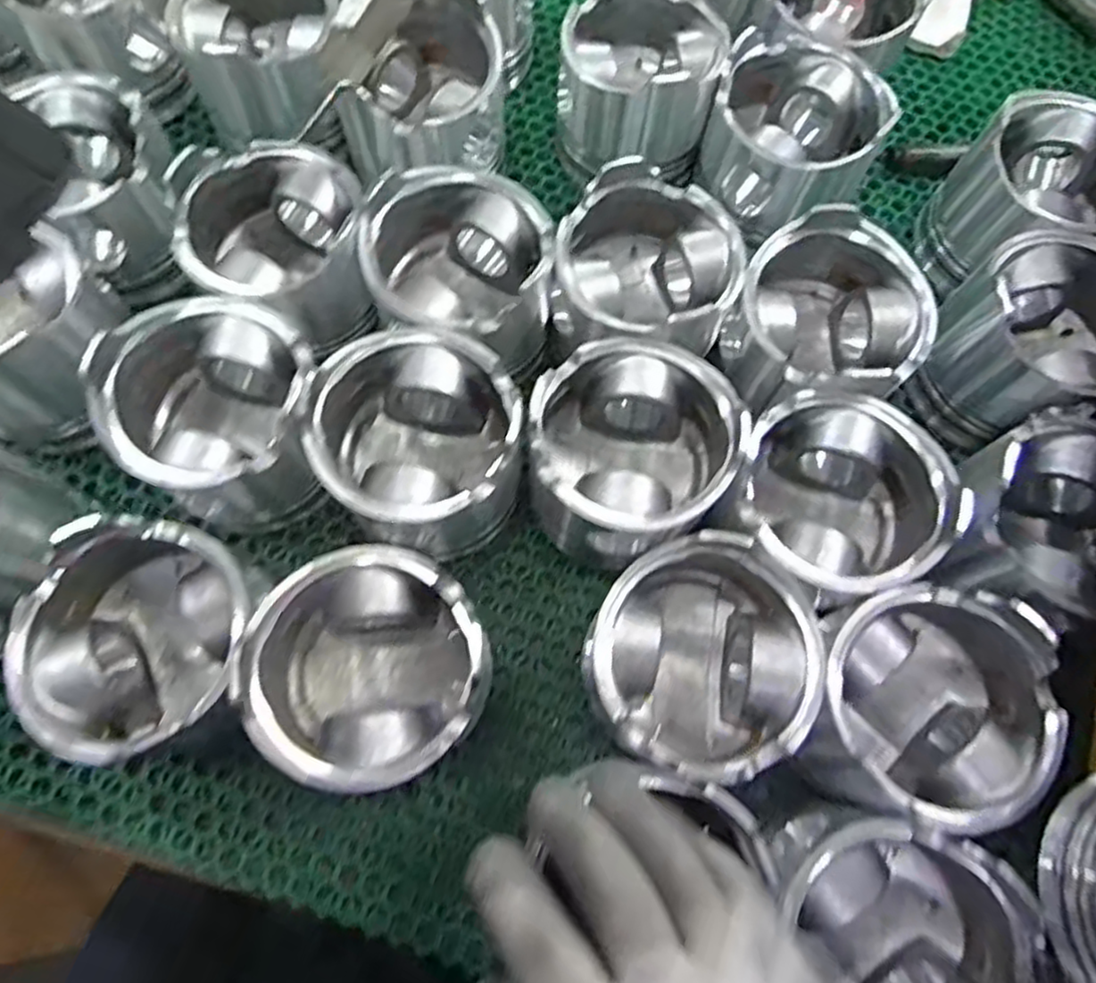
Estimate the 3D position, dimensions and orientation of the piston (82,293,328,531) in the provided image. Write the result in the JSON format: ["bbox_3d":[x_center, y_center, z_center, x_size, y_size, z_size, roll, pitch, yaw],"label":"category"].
[{"bbox_3d":[-0.151,-0.037,0.337,0.087,0.084,0.089,1,71,-2],"label":"piston"}]

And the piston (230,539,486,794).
[{"bbox_3d":[-0.073,0.078,0.310,0.091,0.081,0.097,1,71,-2],"label":"piston"}]

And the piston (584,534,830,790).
[{"bbox_3d":[0.063,0.075,0.311,0.088,0.086,0.092,1,71,-2],"label":"piston"}]

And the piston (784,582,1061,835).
[{"bbox_3d":[0.153,0.091,0.301,0.091,0.078,0.089,1,71,-2],"label":"piston"}]

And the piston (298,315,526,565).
[{"bbox_3d":[-0.059,-0.021,0.340,0.092,0.080,0.094,-33,75,-13],"label":"piston"}]

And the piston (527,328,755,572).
[{"bbox_3d":[0.039,-0.018,0.340,0.099,0.086,0.090,1,71,-2],"label":"piston"}]

